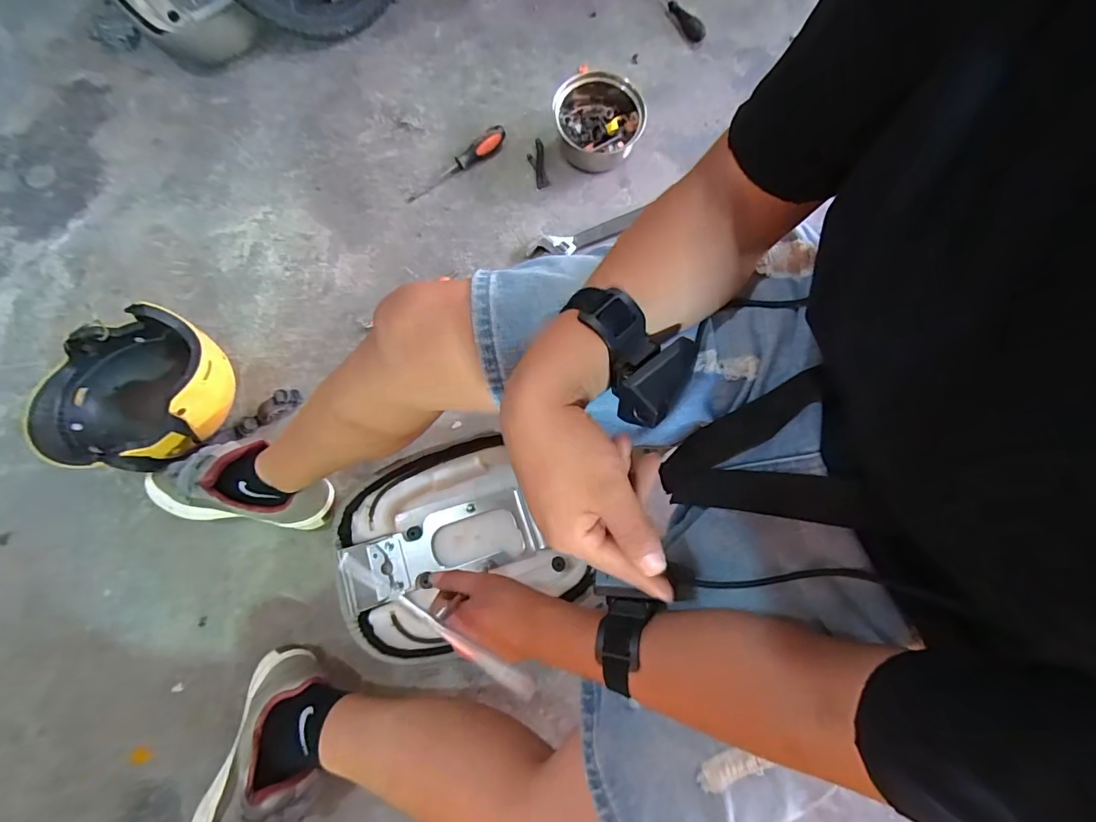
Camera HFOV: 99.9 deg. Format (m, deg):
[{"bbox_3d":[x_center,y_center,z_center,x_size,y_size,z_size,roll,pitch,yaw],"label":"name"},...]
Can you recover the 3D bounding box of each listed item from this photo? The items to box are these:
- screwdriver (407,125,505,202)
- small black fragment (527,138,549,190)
[{"bbox_3d":[-0.176,-0.475,0.884,0.223,0.035,0.032,-35,78,-9],"label":"screwdriver"},{"bbox_3d":[-0.021,-0.483,0.900,0.034,0.015,0.117,-6,75,-2],"label":"small black fragment"}]

